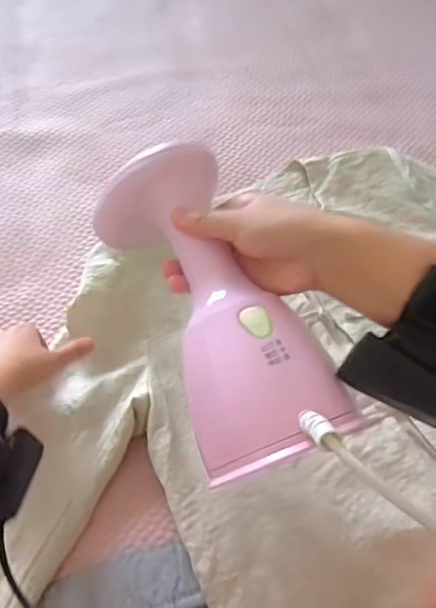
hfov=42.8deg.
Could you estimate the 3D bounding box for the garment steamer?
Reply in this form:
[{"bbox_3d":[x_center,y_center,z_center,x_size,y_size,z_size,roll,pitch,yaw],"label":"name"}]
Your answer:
[{"bbox_3d":[-0.011,-0.003,0.379,0.084,0.085,0.254,-21,58,-13],"label":"garment steamer"}]

